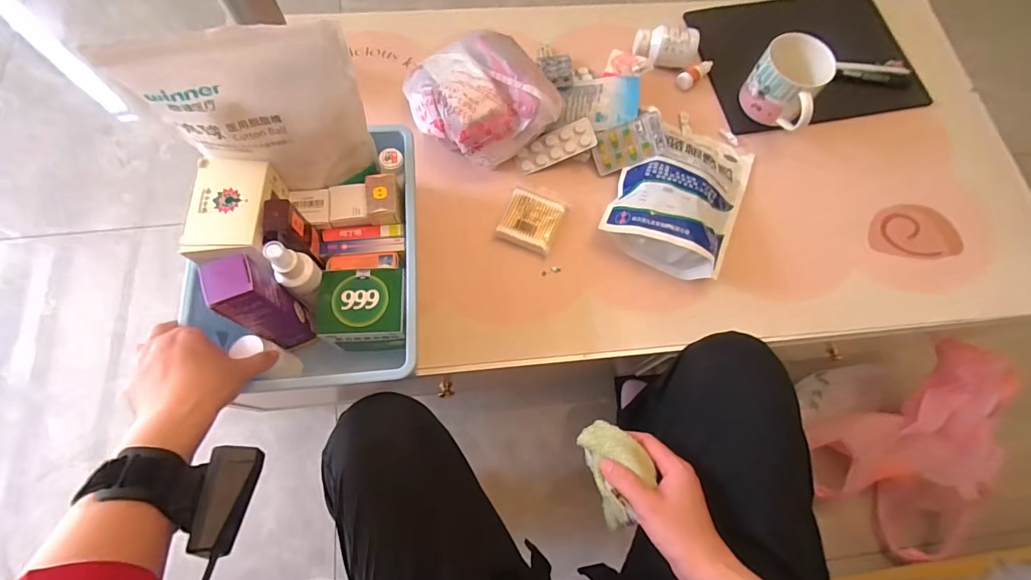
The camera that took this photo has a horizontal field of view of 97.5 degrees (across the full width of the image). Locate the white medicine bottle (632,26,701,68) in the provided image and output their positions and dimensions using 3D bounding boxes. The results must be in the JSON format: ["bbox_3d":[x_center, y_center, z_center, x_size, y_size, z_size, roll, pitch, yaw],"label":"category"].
[{"bbox_3d":[0.236,-0.384,0.712,0.092,0.043,0.041,5,71,-1],"label":"white medicine bottle"}]

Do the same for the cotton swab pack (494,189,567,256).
[{"bbox_3d":[0.022,-0.096,0.625,0.076,0.020,0.081,20,71,4],"label":"cotton swab pack"}]

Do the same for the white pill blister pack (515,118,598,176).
[{"bbox_3d":[0.057,-0.208,0.656,0.115,0.007,0.045,-20,86,11],"label":"white pill blister pack"}]

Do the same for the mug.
[{"bbox_3d":[0.396,-0.302,0.667,0.099,0.100,0.103,1,71,-2],"label":"mug"}]

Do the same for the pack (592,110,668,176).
[{"bbox_3d":[0.160,-0.207,0.642,0.100,0.006,0.058,-18,110,16],"label":"pack"}]

